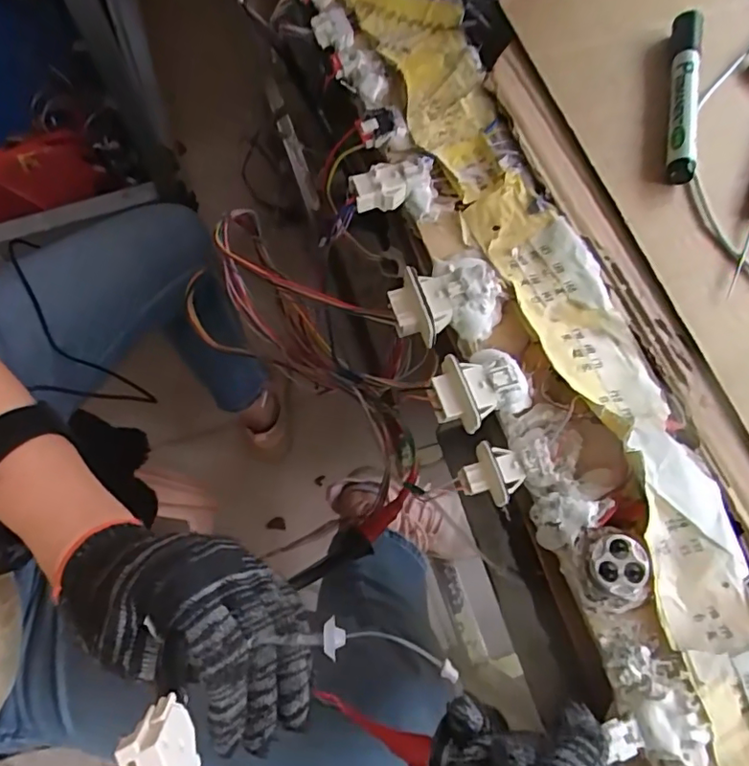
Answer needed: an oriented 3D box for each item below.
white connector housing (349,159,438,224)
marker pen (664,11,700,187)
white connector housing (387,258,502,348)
[{"bbox_3d":[0.012,-0.116,0.338,0.051,0.020,0.033,-9,70,-5],"label":"white connector housing"},{"bbox_3d":[0.202,-0.191,0.361,0.017,0.017,0.138,13,70,4],"label":"marker pen"},{"bbox_3d":[0.039,-0.049,0.312,0.060,0.024,0.050,-9,70,-5],"label":"white connector housing"}]

